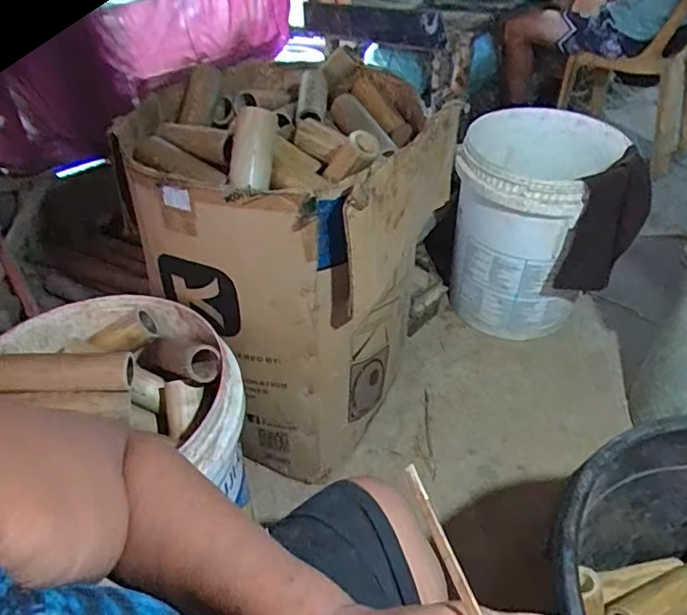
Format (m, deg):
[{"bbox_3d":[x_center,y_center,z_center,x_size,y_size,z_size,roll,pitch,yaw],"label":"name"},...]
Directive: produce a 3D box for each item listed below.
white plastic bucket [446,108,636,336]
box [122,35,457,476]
[{"bbox_3d":[0.477,-0.207,1.508,0.366,0.515,0.376,1,43,-1],"label":"white plastic bucket"},{"bbox_3d":[-0.082,-0.095,1.155,0.445,0.647,0.569,20,46,19],"label":"box"}]

